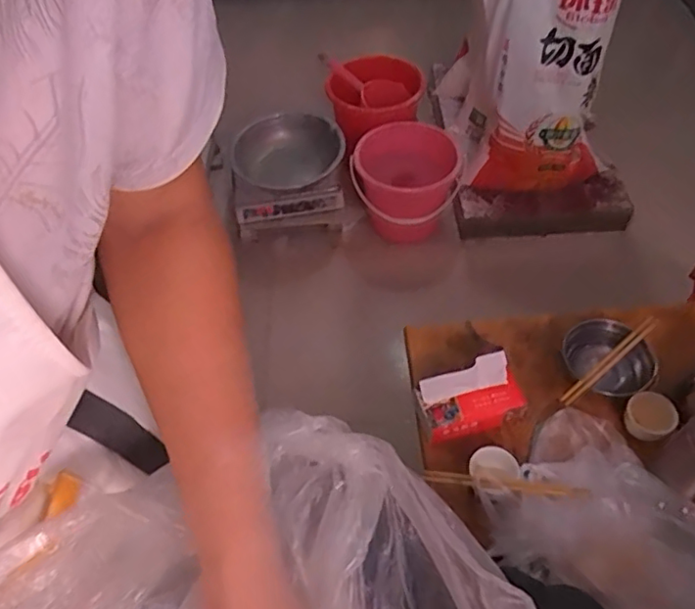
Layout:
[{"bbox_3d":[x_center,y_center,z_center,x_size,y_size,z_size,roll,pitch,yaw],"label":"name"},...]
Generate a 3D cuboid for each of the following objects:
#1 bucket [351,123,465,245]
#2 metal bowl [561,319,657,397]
[{"bbox_3d":[0.184,-0.377,1.903,0.286,0.302,0.312,-1,54,2],"label":"bucket"},{"bbox_3d":[0.430,0.086,0.990,0.144,0.050,0.126,34,62,24],"label":"metal bowl"}]

